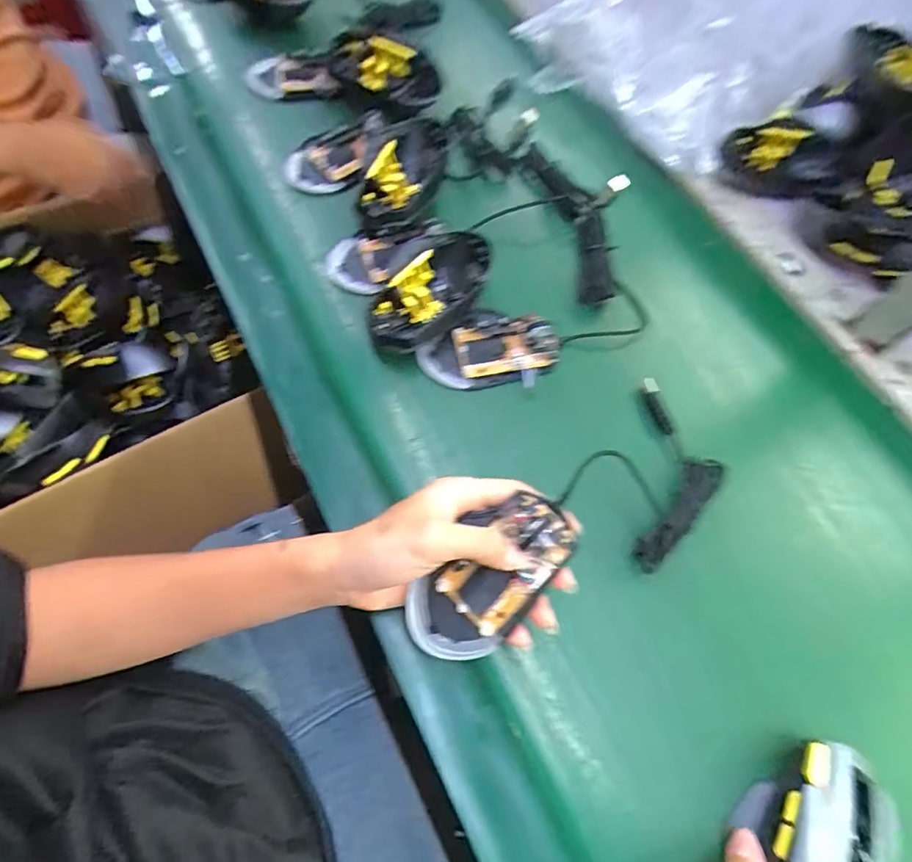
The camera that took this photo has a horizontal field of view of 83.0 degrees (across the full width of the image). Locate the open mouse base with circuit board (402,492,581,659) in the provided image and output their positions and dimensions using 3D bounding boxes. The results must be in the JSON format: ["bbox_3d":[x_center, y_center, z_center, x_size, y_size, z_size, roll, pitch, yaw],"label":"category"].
[{"bbox_3d":[0.018,0.089,0.308,0.114,0.030,0.058,-46,74,5],"label":"open mouse base with circuit board"}]

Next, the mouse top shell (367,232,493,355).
[{"bbox_3d":[-0.023,-0.114,0.426,0.121,0.042,0.071,-41,73,-18],"label":"mouse top shell"}]

